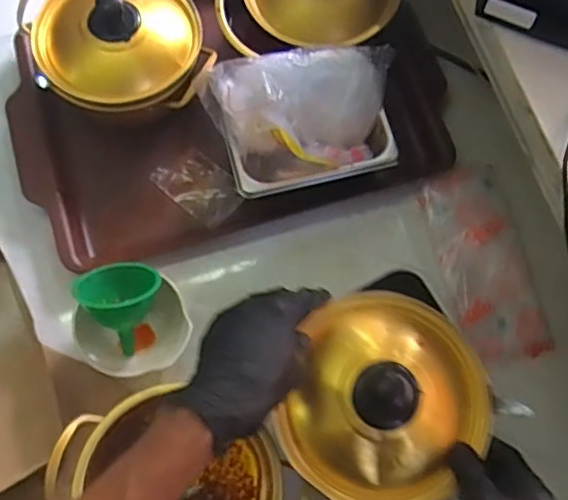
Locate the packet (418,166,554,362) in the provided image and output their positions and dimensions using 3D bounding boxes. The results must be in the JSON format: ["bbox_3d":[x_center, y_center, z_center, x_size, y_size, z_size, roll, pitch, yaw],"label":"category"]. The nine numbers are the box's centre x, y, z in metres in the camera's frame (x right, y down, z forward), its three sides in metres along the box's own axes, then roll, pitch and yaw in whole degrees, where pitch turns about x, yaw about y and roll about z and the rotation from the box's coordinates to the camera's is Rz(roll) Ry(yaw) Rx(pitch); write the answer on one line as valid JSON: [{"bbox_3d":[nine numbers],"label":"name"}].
[{"bbox_3d":[0.215,0.011,0.672,0.094,0.019,0.212,-12,72,-5],"label":"packet"}]

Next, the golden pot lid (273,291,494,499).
[{"bbox_3d":[0.087,0.120,0.501,0.158,0.049,0.171,0,71,-1],"label":"golden pot lid"}]

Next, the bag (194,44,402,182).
[{"bbox_3d":[0.018,-0.141,0.644,0.196,0.089,0.118,-6,71,-3],"label":"bag"}]

